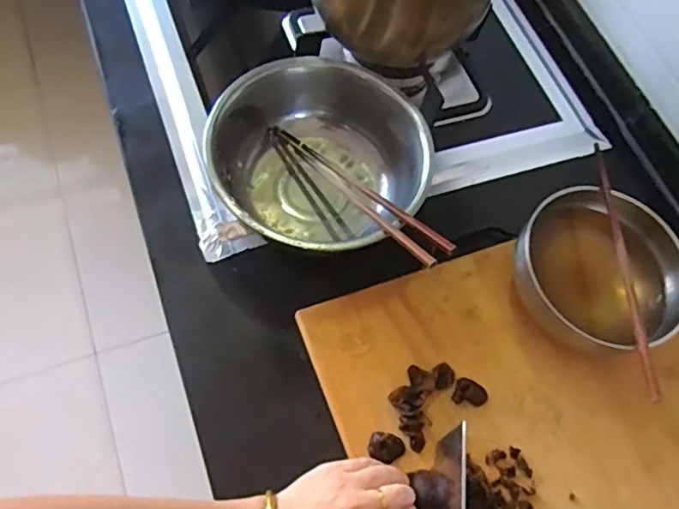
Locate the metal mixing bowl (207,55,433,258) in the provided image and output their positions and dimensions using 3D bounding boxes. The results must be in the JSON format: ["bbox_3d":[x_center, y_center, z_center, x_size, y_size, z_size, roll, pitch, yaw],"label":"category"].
[{"bbox_3d":[-0.022,-0.080,0.523,0.201,0.093,0.184,4,65,-8],"label":"metal mixing bowl"}]

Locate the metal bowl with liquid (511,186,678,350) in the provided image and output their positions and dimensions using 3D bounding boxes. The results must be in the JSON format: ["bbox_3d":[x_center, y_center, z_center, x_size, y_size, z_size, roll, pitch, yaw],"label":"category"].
[{"bbox_3d":[0.235,0.013,0.522,0.144,0.069,0.136,3,65,-6],"label":"metal bowl with liquid"}]

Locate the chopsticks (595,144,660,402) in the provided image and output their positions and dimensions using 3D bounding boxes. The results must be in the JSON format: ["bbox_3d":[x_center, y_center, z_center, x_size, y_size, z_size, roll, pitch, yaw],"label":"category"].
[{"bbox_3d":[0.250,0.006,0.490,0.012,0.014,0.238,5,65,-6],"label":"chopsticks"}]

